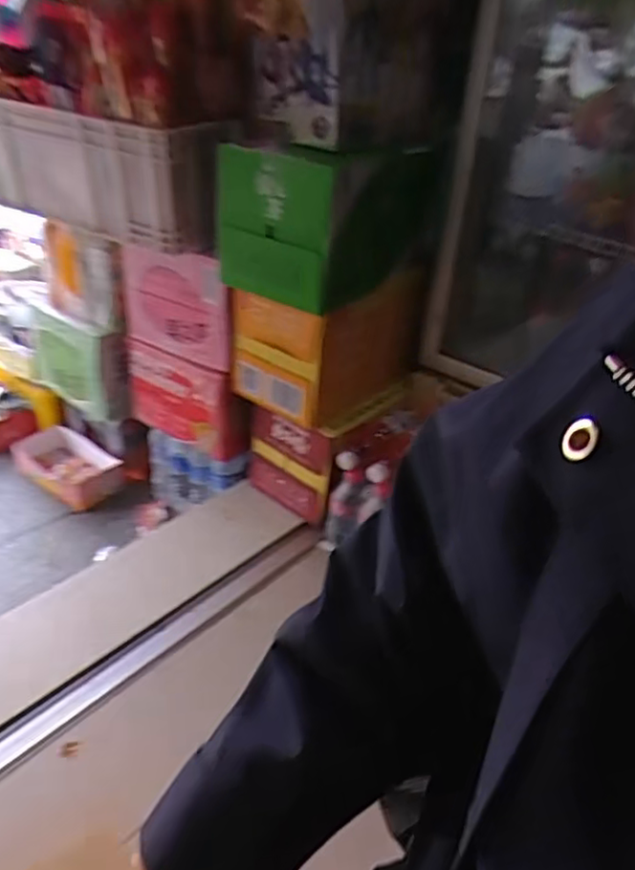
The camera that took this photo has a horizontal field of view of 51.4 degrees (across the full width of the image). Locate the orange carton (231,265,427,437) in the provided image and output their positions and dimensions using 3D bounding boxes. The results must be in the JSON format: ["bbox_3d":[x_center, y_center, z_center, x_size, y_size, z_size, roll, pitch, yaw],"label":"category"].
[{"bbox_3d":[0.033,-0.174,1.204,0.203,0.213,0.326,27,38,29],"label":"orange carton"}]

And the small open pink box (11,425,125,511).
[{"bbox_3d":[-0.580,0.068,1.537,0.240,0.100,0.144,27,38,29],"label":"small open pink box"}]

